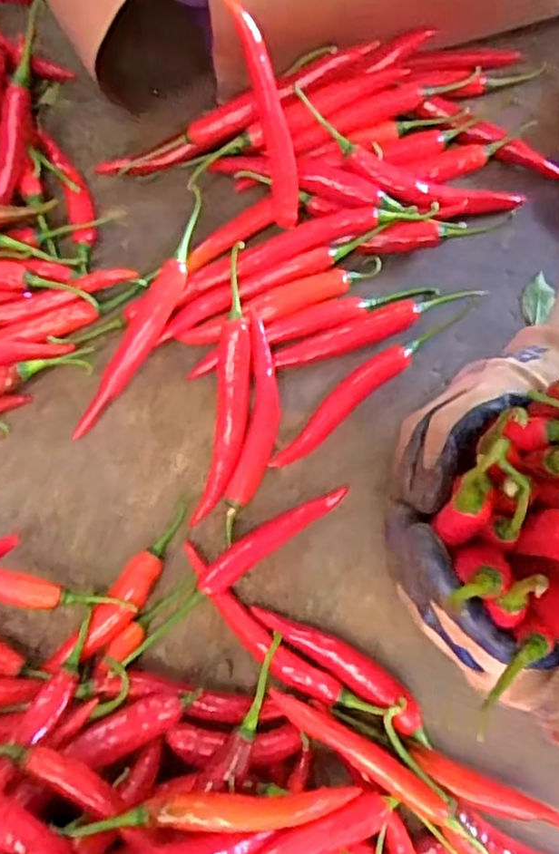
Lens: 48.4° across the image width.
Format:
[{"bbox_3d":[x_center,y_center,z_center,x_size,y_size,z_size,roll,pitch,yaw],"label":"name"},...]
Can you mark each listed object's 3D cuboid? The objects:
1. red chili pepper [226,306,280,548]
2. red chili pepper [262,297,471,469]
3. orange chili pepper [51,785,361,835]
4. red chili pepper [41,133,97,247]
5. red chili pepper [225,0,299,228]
[{"bbox_3d":[-0.014,-0.001,0.398,0.026,0.018,0.142,7,78,0],"label":"red chili pepper"},{"bbox_3d":[0.057,-0.030,0.402,0.160,0.014,0.021,-41,82,-9],"label":"red chili pepper"},{"bbox_3d":[-0.028,0.188,0.306,0.141,0.015,0.015,5,78,-15],"label":"orange chili pepper"},{"bbox_3d":[-0.143,-0.166,0.429,0.019,0.012,0.088,-19,79,-5],"label":"red chili pepper"},{"bbox_3d":[-0.006,-0.187,0.375,0.023,0.126,0.027,-24,42,-6],"label":"red chili pepper"}]

